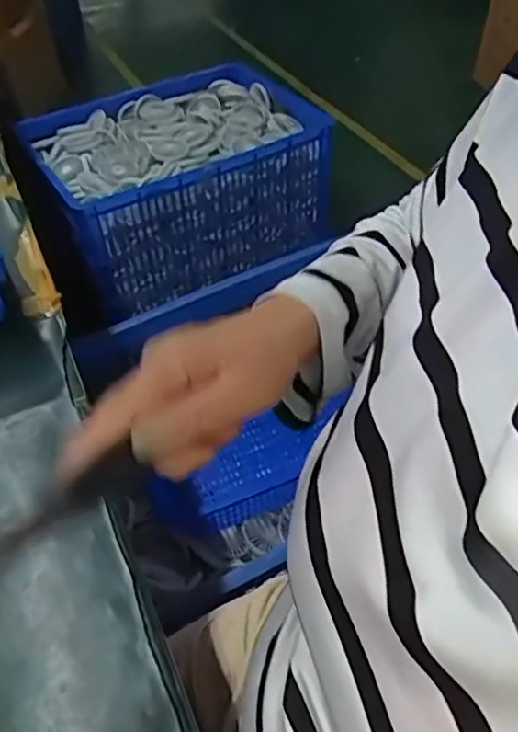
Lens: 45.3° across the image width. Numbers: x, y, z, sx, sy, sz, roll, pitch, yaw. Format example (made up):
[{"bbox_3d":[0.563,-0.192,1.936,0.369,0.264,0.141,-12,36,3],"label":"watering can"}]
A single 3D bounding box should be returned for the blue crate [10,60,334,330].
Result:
[{"bbox_3d":[-0.214,-0.479,1.574,0.687,0.304,0.547,-25,50,-21],"label":"blue crate"}]

